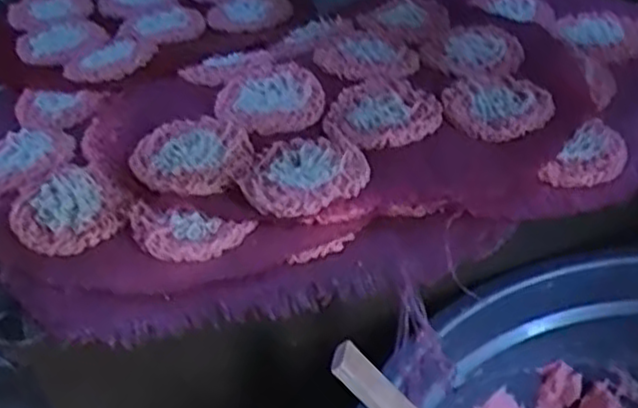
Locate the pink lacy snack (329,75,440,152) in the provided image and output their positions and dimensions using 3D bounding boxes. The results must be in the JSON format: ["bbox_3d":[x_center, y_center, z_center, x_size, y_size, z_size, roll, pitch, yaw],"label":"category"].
[{"bbox_3d":[0.045,-0.065,0.532,0.072,0.008,0.075,-5,38,4],"label":"pink lacy snack"}]

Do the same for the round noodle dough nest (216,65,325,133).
[{"bbox_3d":[-0.037,-0.078,0.556,0.075,0.005,0.085,-15,39,-9],"label":"round noodle dough nest"}]

